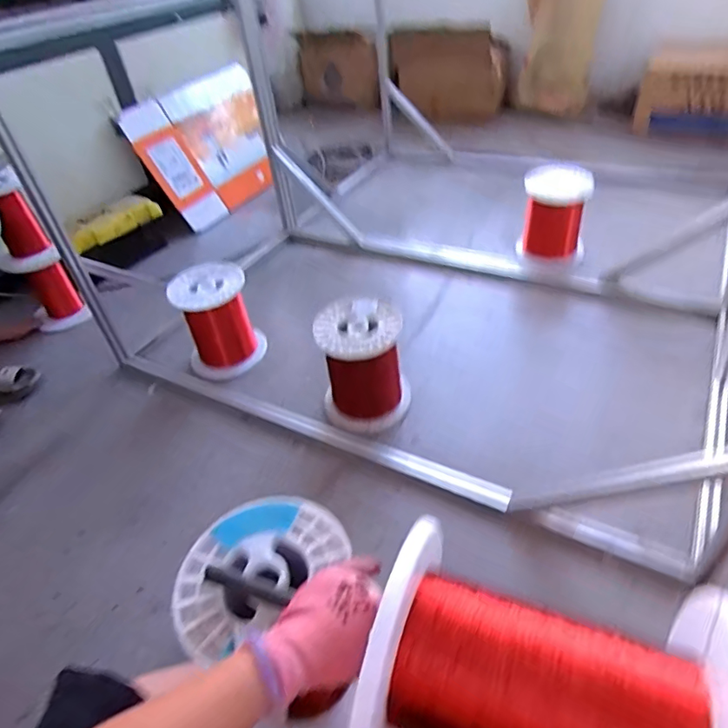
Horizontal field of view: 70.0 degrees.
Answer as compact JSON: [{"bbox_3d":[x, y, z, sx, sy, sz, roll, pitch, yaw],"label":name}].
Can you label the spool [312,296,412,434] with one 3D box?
[{"bbox_3d":[-0.006,0.005,1.217,0.200,0.222,0.180,9,43,18],"label":"spool"}]

